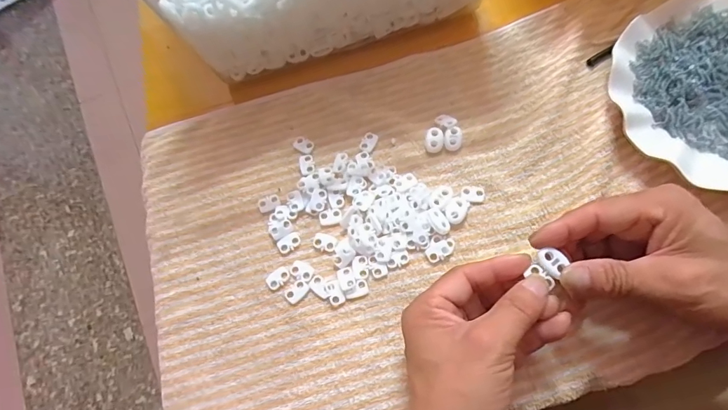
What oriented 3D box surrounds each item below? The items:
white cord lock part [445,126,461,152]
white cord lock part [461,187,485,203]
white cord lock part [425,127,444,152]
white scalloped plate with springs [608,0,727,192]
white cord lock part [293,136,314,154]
[{"bbox_3d":[0.076,-0.056,0.348,0.013,0.006,0.021,5,70,6],"label":"white cord lock part"},{"bbox_3d":[0.088,-0.009,0.330,0.018,0.004,0.013,1,70,5],"label":"white cord lock part"},{"bbox_3d":[0.060,-0.055,0.349,0.015,0.007,0.022,2,70,5],"label":"white cord lock part"},{"bbox_3d":[0.300,-0.095,0.333,0.178,0.026,0.167,-1,70,4],"label":"white scalloped plate with springs"},{"bbox_3d":[-0.053,-0.053,0.359,0.018,0.004,0.012,28,74,14],"label":"white cord lock part"}]

